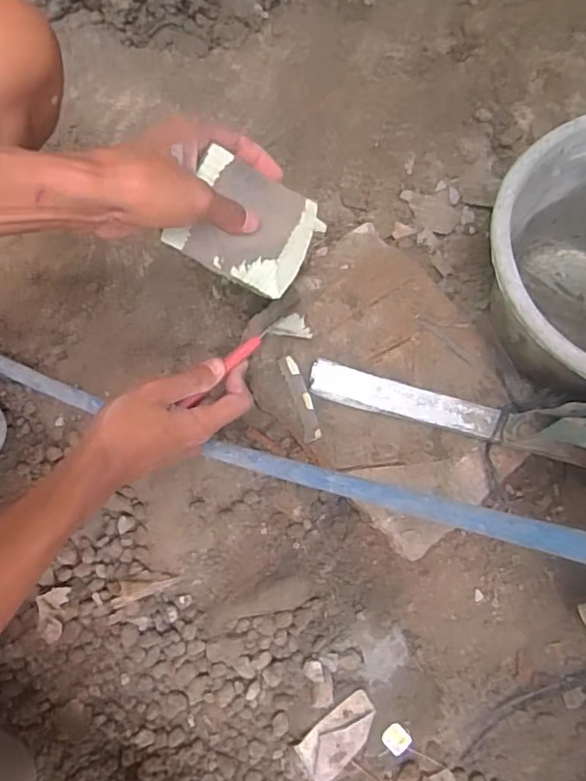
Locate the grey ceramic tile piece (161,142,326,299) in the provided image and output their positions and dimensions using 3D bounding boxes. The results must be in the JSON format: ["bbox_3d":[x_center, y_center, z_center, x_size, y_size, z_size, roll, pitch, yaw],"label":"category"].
[{"bbox_3d":[-0.035,-0.128,0.453,0.108,0.005,0.085,27,90,-29],"label":"grey ceramic tile piece"}]

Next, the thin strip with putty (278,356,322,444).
[{"bbox_3d":[0.007,0.007,0.519,0.017,0.011,0.079,-18,80,-6],"label":"thin strip with putty"}]

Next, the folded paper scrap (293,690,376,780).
[{"bbox_3d":[0.046,0.336,0.556,0.084,0.014,0.046,-37,81,-6],"label":"folded paper scrap"}]

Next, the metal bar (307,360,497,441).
[{"bbox_3d":[0.101,0.010,0.521,0.171,0.017,0.031,15,79,0],"label":"metal bar"}]

